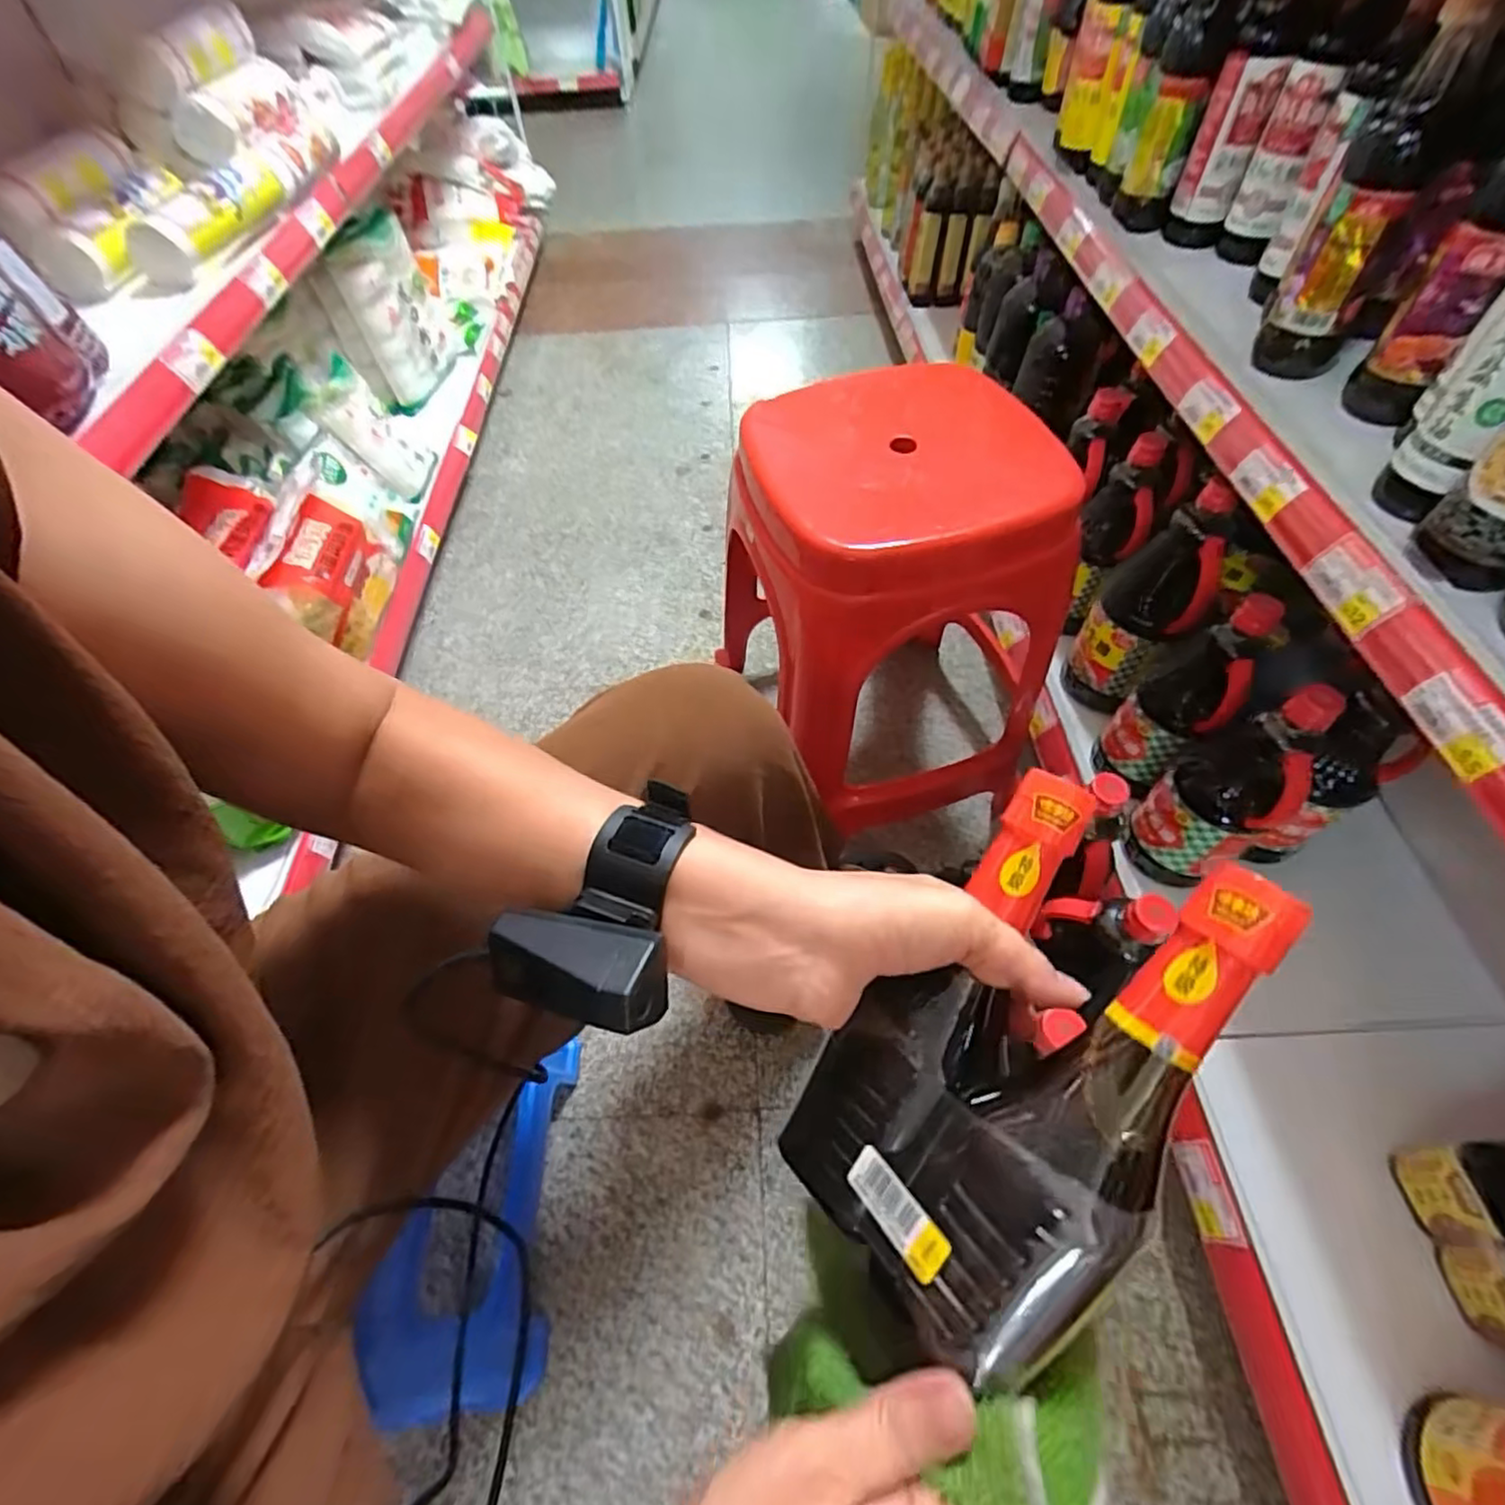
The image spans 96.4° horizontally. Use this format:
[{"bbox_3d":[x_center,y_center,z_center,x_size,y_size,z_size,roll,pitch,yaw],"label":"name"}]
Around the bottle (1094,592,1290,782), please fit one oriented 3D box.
[{"bbox_3d":[0.440,-0.057,0.691,0.085,0.232,0.078,36,65,24],"label":"bottle"}]

